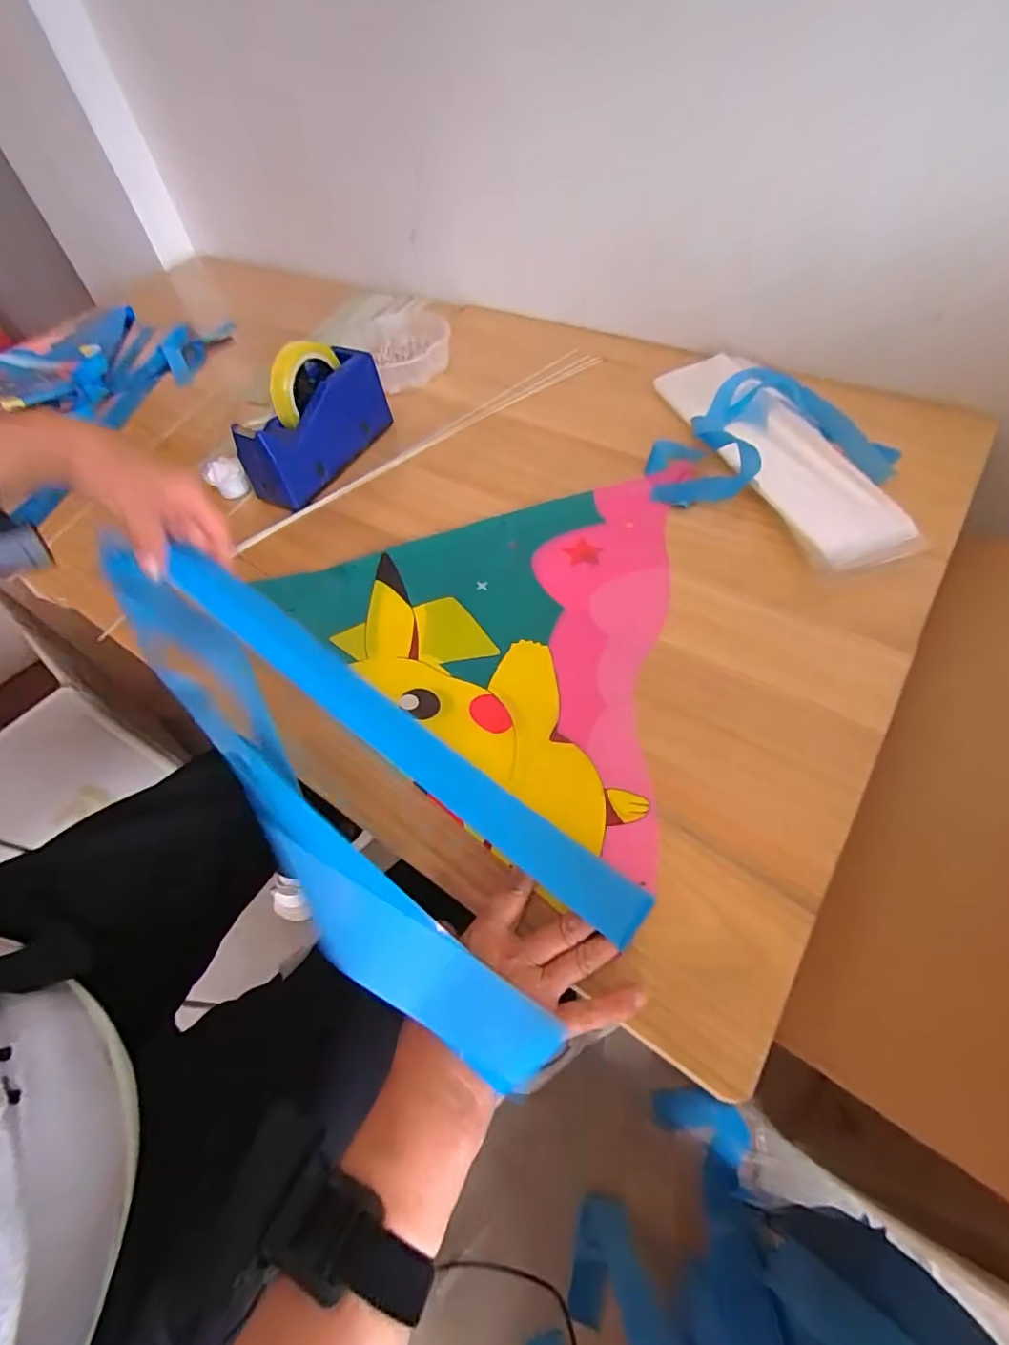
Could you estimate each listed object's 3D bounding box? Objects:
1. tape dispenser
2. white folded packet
[{"bbox_3d":[-0.233,-0.309,0.654,0.066,0.125,0.204,21,60,19],"label":"tape dispenser"},{"bbox_3d":[0.302,-0.257,0.617,0.128,0.030,0.406,-12,55,-3],"label":"white folded packet"}]

